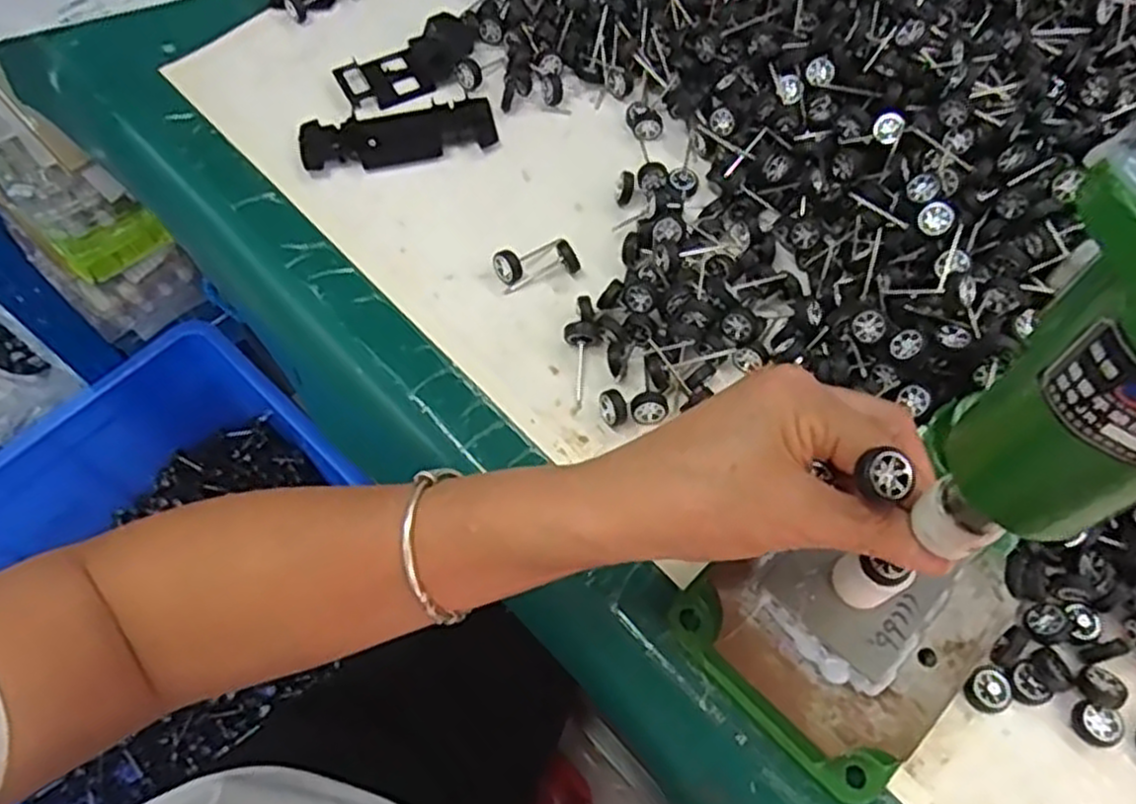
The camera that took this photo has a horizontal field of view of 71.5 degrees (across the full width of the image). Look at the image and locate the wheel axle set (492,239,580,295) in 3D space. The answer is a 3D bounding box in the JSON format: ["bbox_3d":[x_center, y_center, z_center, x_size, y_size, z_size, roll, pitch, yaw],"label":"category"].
[{"bbox_3d":[-0.019,-0.081,0.468,0.046,0.019,0.024,-23,66,-12],"label":"wheel axle set"}]

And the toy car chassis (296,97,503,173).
[{"bbox_3d":[-0.111,-0.177,0.520,0.124,0.009,0.047,-10,64,-6],"label":"toy car chassis"}]

